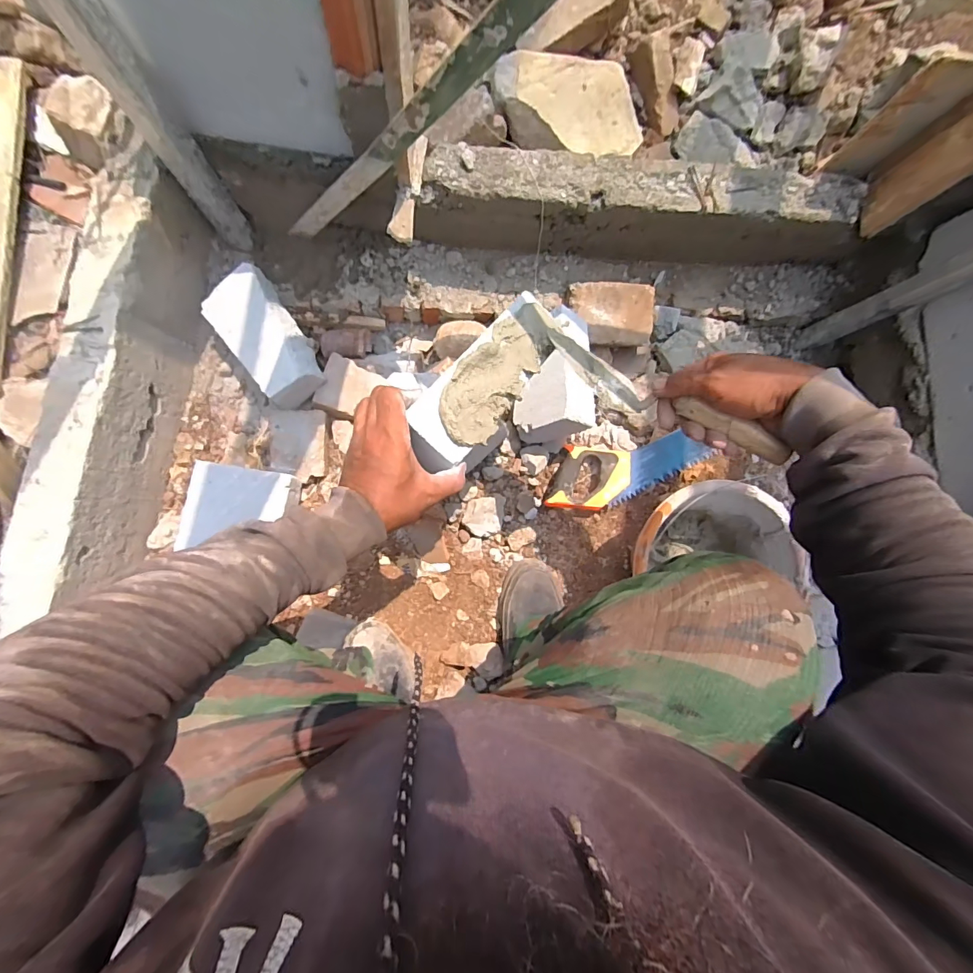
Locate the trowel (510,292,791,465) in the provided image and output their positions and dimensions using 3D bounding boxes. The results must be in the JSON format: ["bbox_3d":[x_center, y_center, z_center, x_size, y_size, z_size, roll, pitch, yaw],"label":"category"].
[{"bbox_3d":[0.161,-0.118,0.487,0.332,0.059,0.056,36,84,21],"label":"trowel"}]

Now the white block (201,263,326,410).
[{"bbox_3d":[-0.356,-0.241,0.709,0.114,0.061,0.206,-38,92,-6],"label":"white block"}]

